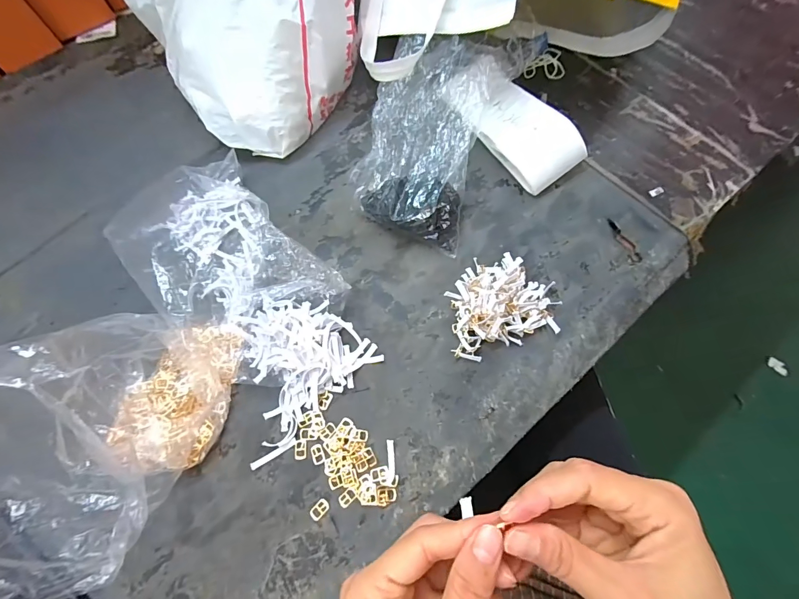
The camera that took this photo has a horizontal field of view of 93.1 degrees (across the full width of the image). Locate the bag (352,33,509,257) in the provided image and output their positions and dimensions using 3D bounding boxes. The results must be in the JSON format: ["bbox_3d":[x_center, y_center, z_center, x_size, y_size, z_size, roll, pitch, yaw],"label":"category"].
[{"bbox_3d":[0.027,-0.194,0.458,0.142,0.095,0.233,16,72,8],"label":"bag"}]

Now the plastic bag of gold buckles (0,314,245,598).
[{"bbox_3d":[-0.229,0.096,0.293,0.110,0.223,0.195,-6,70,1],"label":"plastic bag of gold buckles"}]

